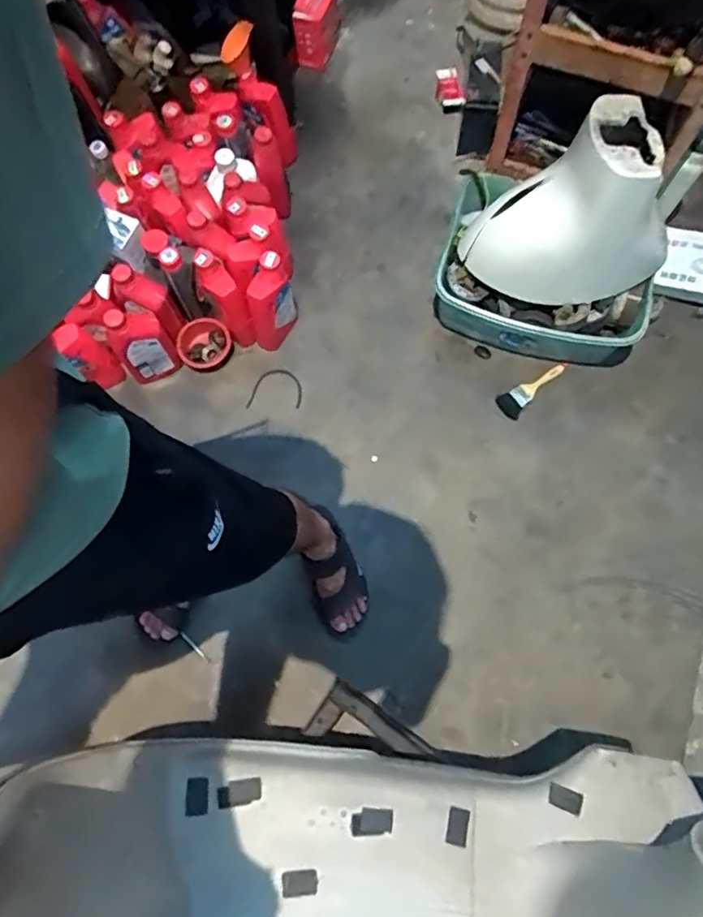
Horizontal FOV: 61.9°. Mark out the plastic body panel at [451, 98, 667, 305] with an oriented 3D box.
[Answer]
[{"bbox_3d":[0.410,-0.444,1.082,0.328,0.416,0.136,30,78,10],"label":"plastic body panel"}]

